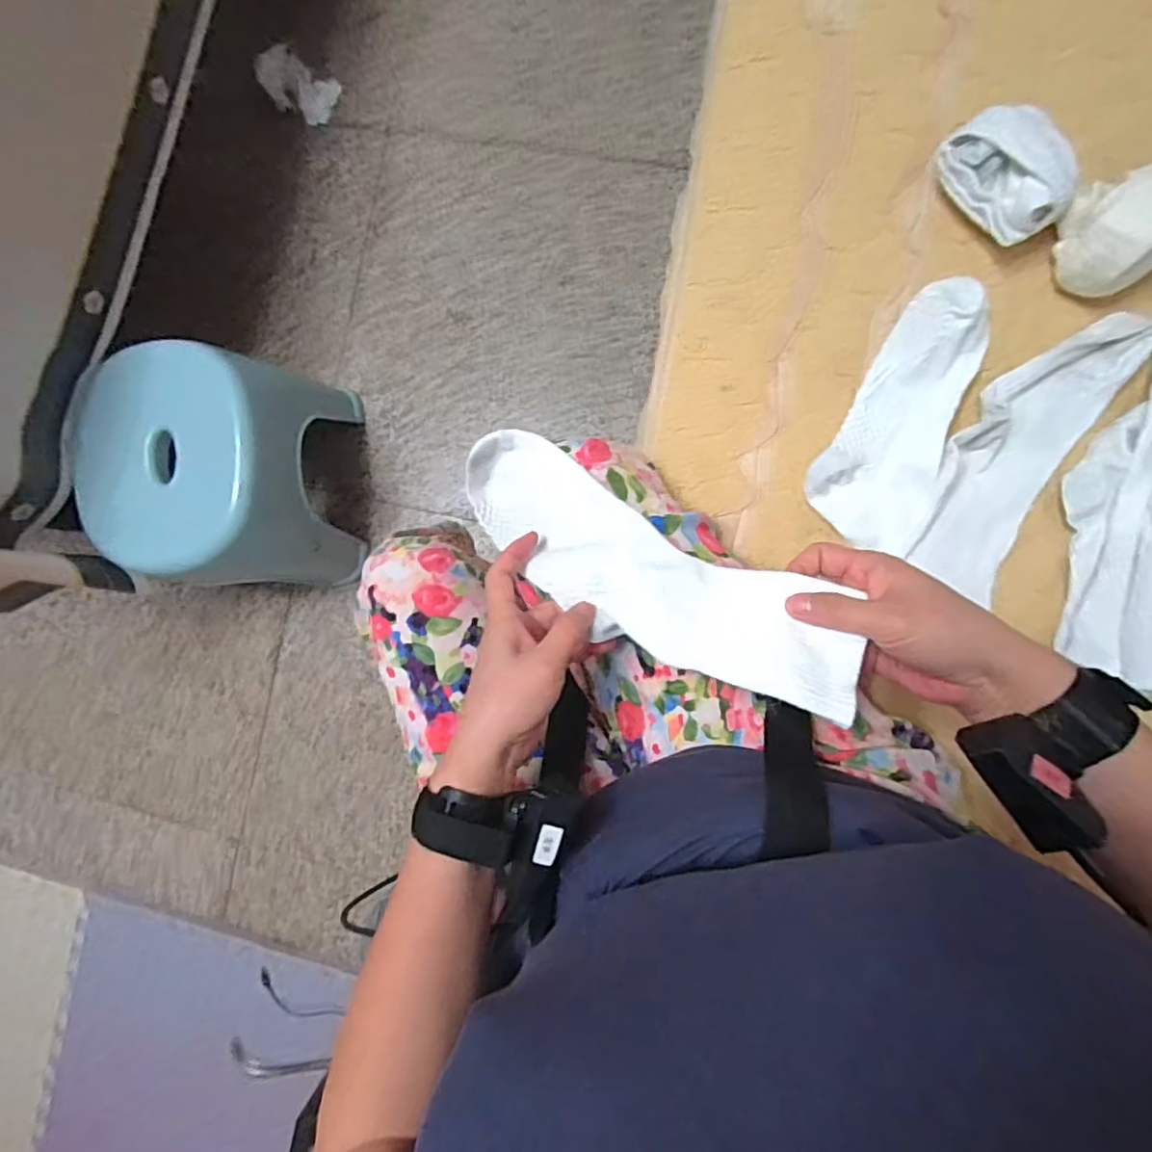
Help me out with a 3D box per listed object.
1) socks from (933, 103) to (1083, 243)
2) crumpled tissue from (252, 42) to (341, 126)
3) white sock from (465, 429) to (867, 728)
[{"bbox_3d":[0.317,-0.295,0.452,0.063,0.040,0.095,-36,85,5],"label":"socks"},{"bbox_3d":[-0.457,-0.806,1.005,0.119,0.052,0.088,26,92,7],"label":"crumpled tissue"},{"bbox_3d":[0.039,-0.007,0.406,0.298,0.043,0.093,29,73,25],"label":"white sock"}]

